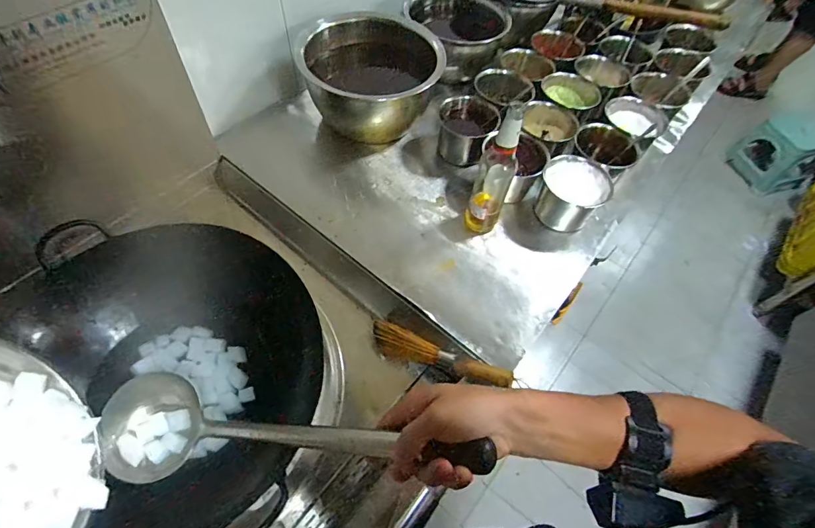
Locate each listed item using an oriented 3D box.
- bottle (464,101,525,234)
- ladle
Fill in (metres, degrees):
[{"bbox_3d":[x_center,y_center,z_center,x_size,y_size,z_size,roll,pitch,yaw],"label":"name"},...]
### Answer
[{"bbox_3d":[0.149,-0.149,0.714,0.062,0.262,0.057,17,58,7],"label":"bottle"},{"bbox_3d":[-0.140,0.159,0.412,0.437,0.081,0.107,-11,52,27],"label":"ladle"}]

